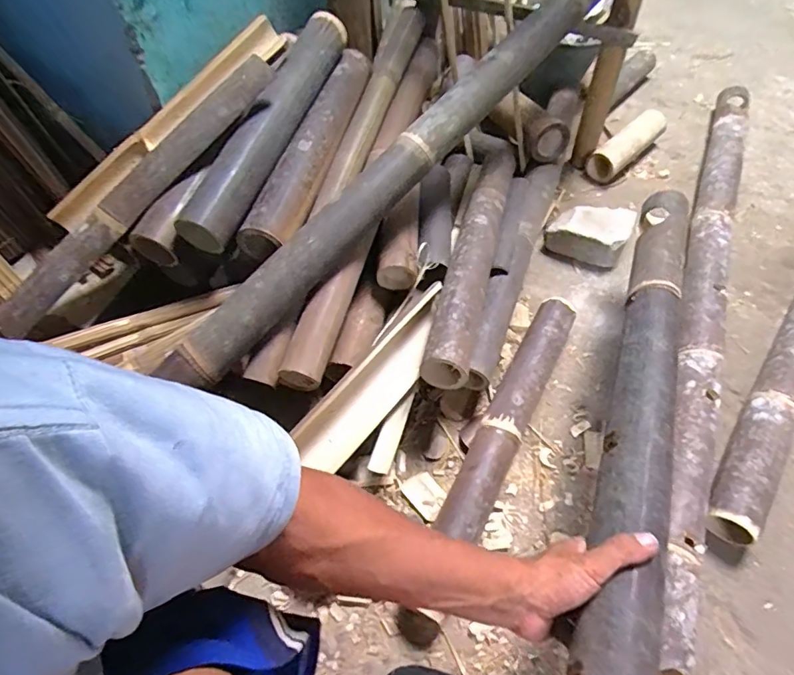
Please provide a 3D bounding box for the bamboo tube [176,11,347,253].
[{"bbox_3d":[-0.207,-0.355,0.823,0.075,0.070,0.487,21,73,15],"label":"bamboo tube"}]

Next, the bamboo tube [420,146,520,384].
[{"bbox_3d":[0.133,-0.154,0.830,0.076,0.081,0.542,13,57,8],"label":"bamboo tube"}]

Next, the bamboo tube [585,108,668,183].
[{"bbox_3d":[0.544,-0.450,1.151,0.241,0.074,0.069,-39,64,-21],"label":"bamboo tube"}]

